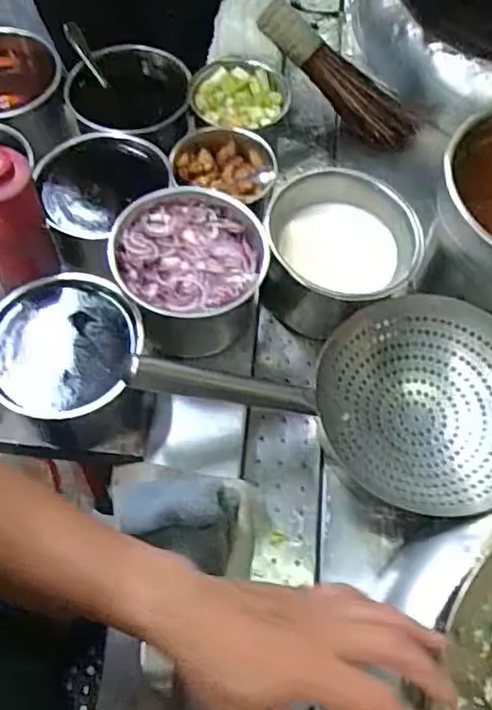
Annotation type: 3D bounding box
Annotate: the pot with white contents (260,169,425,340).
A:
[{"bbox_3d":[0.110,-0.120,0.775,0.175,0.109,0.172,2,63,-3],"label":"pot with white contents"}]

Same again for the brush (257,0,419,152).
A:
[{"bbox_3d":[0.134,-0.400,0.937,0.267,0.070,0.056,39,65,-10],"label":"brush"}]

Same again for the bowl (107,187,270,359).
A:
[{"bbox_3d":[-0.060,-0.091,0.713,0.156,0.096,0.159,2,63,-3],"label":"bowl"}]

